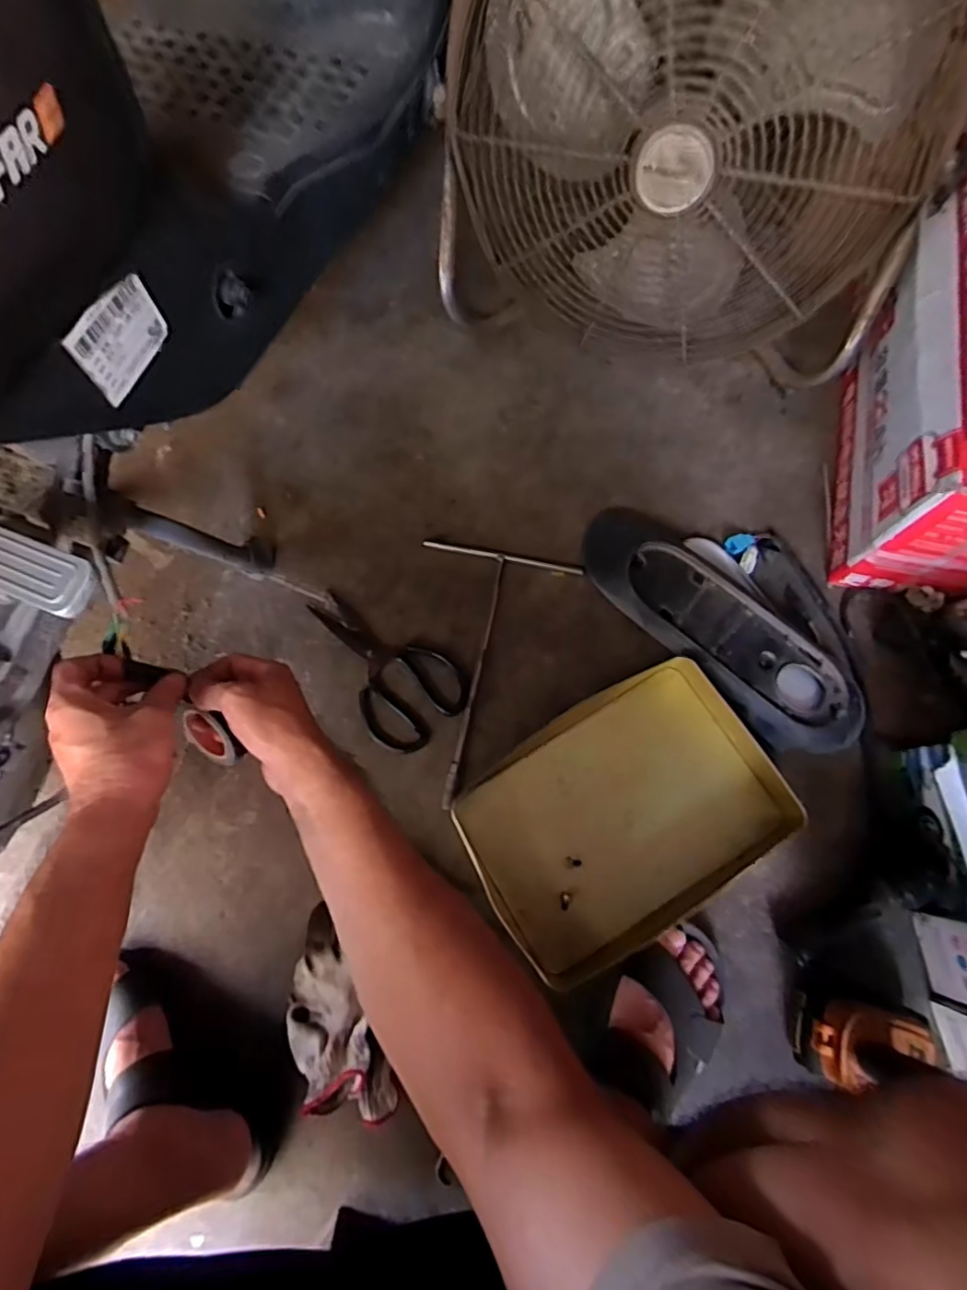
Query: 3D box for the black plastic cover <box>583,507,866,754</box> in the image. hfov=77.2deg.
[{"bbox_3d":[0.261,-0.023,0.689,0.117,0.046,0.358,-41,77,-9],"label":"black plastic cover"}]

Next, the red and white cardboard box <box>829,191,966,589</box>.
[{"bbox_3d":[0.540,-0.246,0.654,0.212,0.200,0.349,12,75,5],"label":"red and white cardboard box"}]

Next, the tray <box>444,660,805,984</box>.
[{"bbox_3d":[0.148,0.173,0.631,0.323,0.055,0.231,-28,75,-6],"label":"tray"}]

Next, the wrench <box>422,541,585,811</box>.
[{"bbox_3d":[-0.008,0.031,0.704,0.189,0.012,0.308,11,75,5],"label":"wrench"}]

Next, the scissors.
[{"bbox_3d":[-0.121,0.021,0.714,0.119,0.008,0.213,-41,77,-9],"label":"scissors"}]

